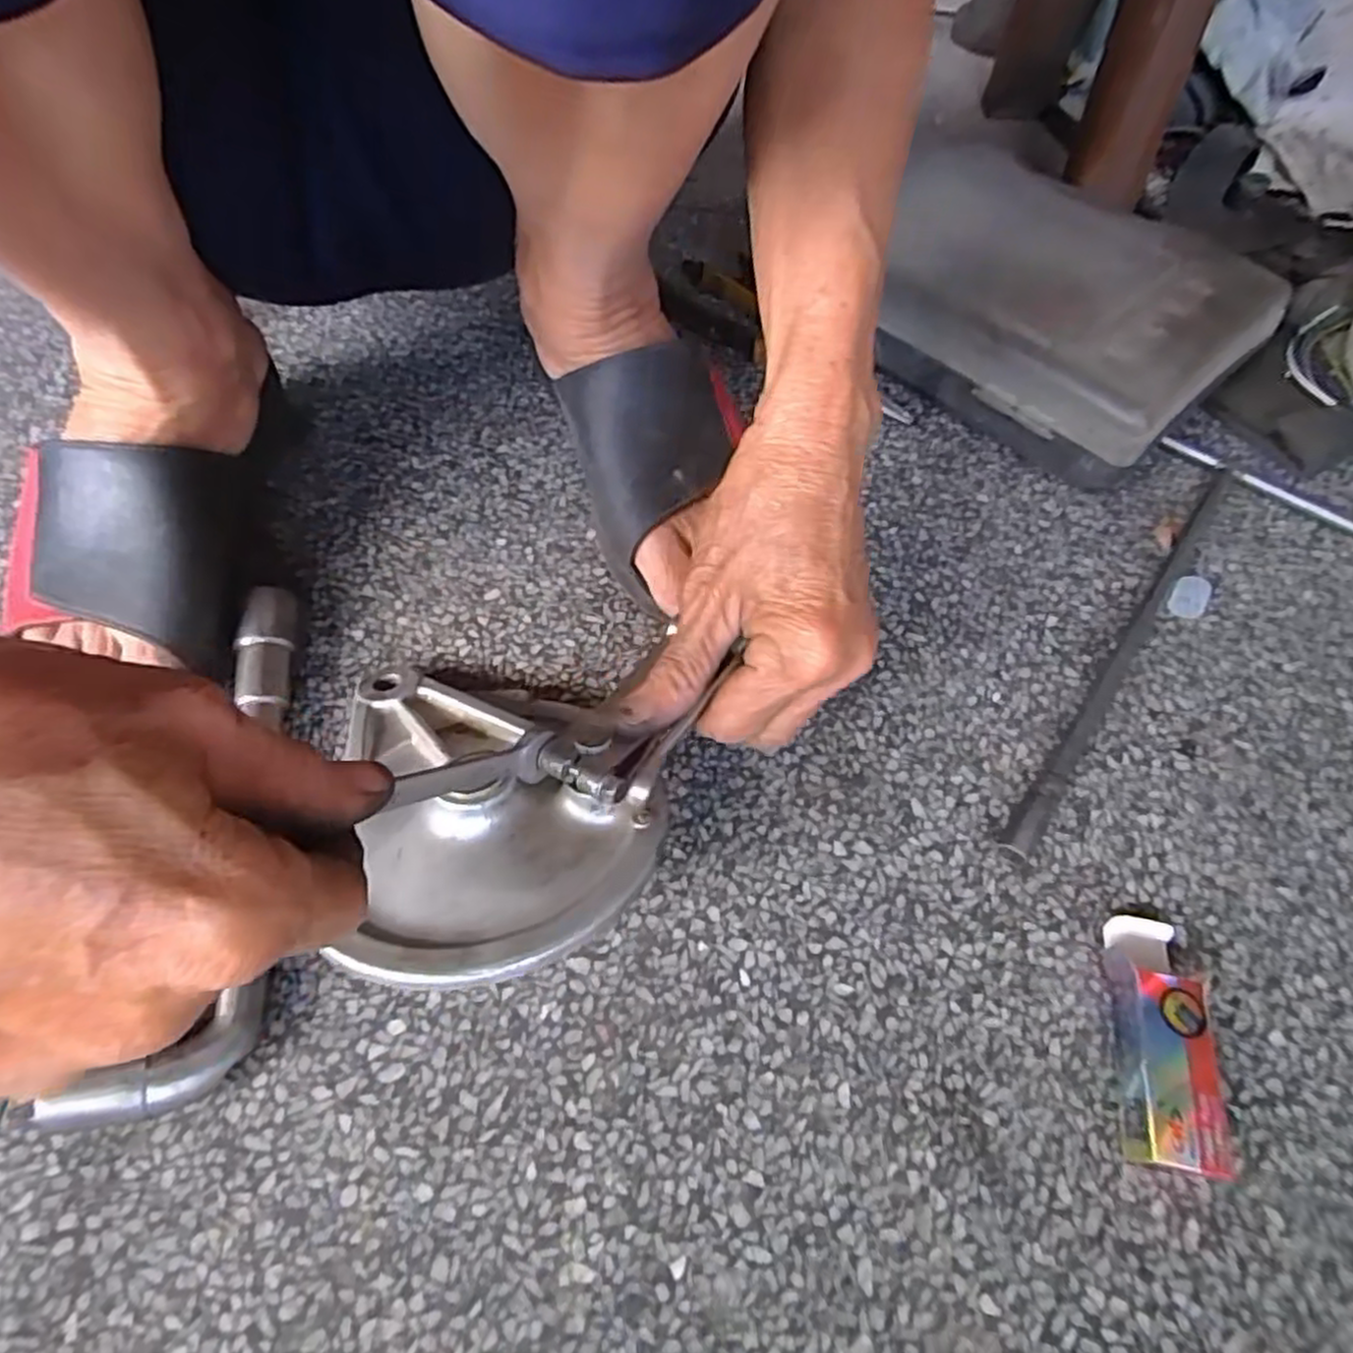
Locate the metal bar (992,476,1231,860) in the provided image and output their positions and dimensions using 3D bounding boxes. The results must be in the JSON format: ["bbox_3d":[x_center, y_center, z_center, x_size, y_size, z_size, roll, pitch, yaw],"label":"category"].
[{"bbox_3d":[0.224,-0.019,0.364,0.012,0.011,0.273,36,65,17],"label":"metal bar"}]

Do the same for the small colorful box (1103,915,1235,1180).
[{"bbox_3d":[0.180,0.132,0.276,0.030,0.025,0.085,10,60,4],"label":"small colorful box"}]

